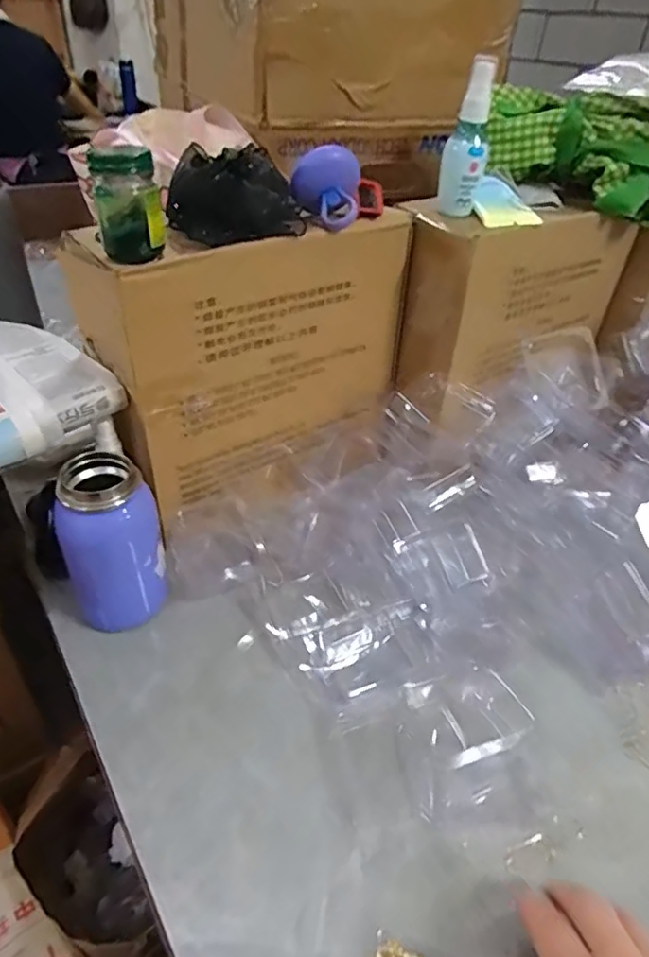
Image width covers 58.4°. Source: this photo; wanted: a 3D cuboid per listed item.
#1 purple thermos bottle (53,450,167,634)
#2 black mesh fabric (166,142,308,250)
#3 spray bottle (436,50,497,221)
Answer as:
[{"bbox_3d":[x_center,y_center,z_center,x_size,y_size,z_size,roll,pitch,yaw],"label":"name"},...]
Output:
[{"bbox_3d":[-0.173,0.052,0.468,0.076,0.147,0.079,-18,46,-25],"label":"purple thermos bottle"},{"bbox_3d":[-0.069,-0.219,0.448,0.099,0.051,0.070,-8,40,-16],"label":"black mesh fabric"},{"bbox_3d":[0.124,-0.292,0.502,0.036,0.114,0.030,12,39,9],"label":"spray bottle"}]

